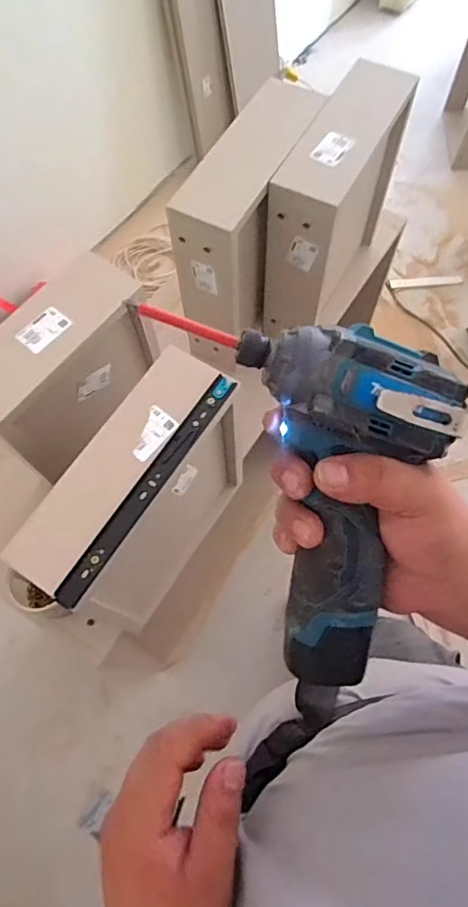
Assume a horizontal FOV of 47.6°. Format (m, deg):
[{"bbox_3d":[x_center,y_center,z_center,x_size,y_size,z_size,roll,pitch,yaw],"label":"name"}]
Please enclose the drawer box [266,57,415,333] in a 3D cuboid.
[{"bbox_3d":[0.169,-0.400,0.916,0.104,0.349,0.318,25,68,13],"label":"drawer box"}]

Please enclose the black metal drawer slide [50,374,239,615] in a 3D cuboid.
[{"bbox_3d":[-0.086,0.030,0.557,0.023,0.015,0.286,30,69,15],"label":"black metal drawer slide"}]

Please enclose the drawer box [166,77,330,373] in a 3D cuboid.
[{"bbox_3d":[0.028,-0.359,0.902,0.108,0.330,0.304,24,68,13],"label":"drawer box"}]

